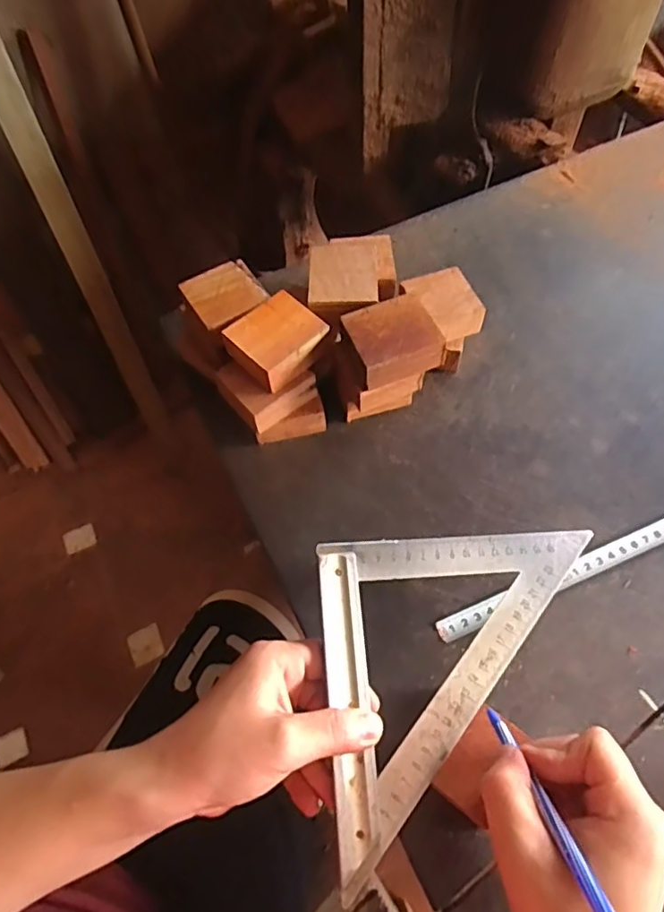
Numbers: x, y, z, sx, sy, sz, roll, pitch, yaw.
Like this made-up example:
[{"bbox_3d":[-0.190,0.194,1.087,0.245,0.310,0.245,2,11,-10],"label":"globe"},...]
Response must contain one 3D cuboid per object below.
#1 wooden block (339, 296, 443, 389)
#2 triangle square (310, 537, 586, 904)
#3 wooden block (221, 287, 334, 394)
[{"bbox_3d":[0.046,-0.088,0.436,0.062,0.026,0.055,-18,61,-7],"label":"wooden block"},{"bbox_3d":[0.047,0.107,0.358,0.126,0.033,0.248,36,68,21],"label":"triangle square"},{"bbox_3d":[-0.043,-0.089,0.438,0.065,0.022,0.055,-36,65,-17],"label":"wooden block"}]

